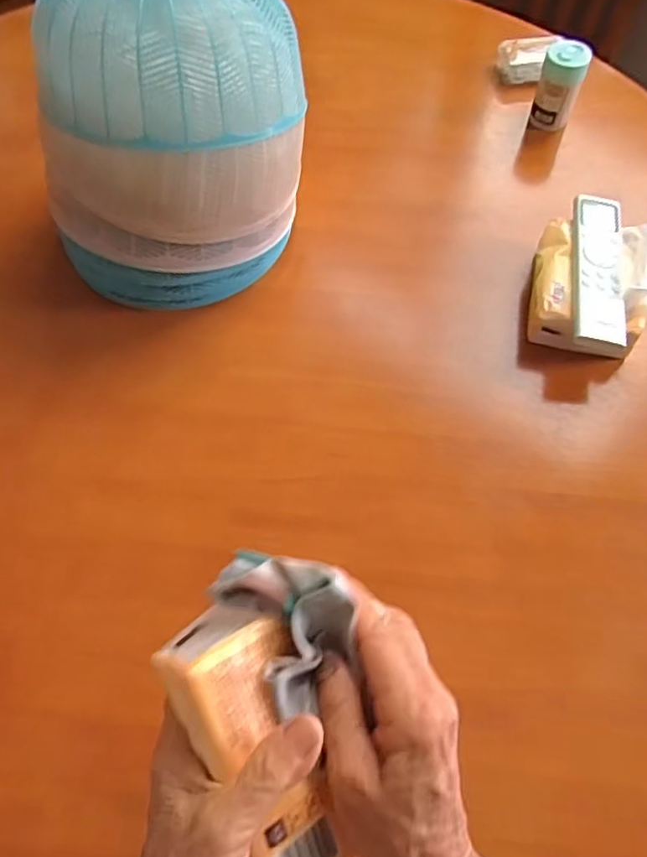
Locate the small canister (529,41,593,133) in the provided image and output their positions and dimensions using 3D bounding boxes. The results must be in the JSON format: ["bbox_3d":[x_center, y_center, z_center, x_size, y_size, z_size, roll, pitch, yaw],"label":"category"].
[{"bbox_3d":[0.274,-0.397,0.730,0.050,0.076,0.053,16,65,10],"label":"small canister"}]

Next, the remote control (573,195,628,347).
[{"bbox_3d":[0.253,-0.150,0.579,0.045,0.011,0.167,7,63,7],"label":"remote control"}]

